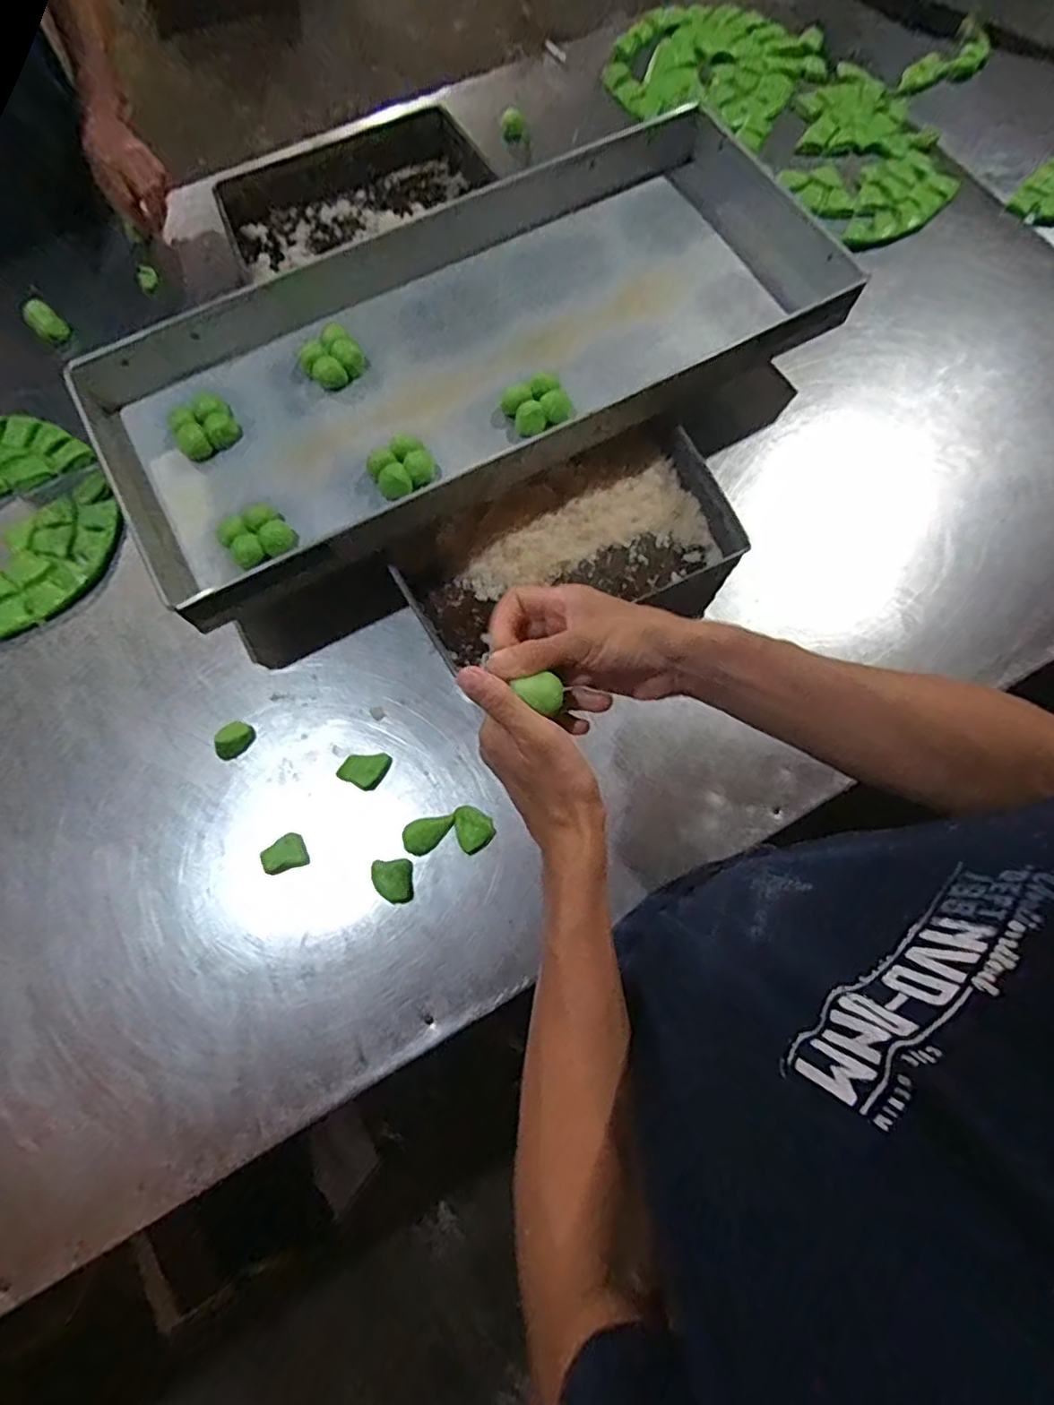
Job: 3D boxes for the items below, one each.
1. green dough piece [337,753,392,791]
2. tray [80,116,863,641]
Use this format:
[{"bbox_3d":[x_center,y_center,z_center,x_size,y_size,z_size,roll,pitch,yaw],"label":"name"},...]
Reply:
[{"bbox_3d":[-0.173,0.069,0.686,0.046,0.012,0.042,25,76,6],"label":"green dough piece"},{"bbox_3d":[-0.075,-0.436,0.763,0.853,0.060,0.398,-29,77,-8],"label":"tray"}]

